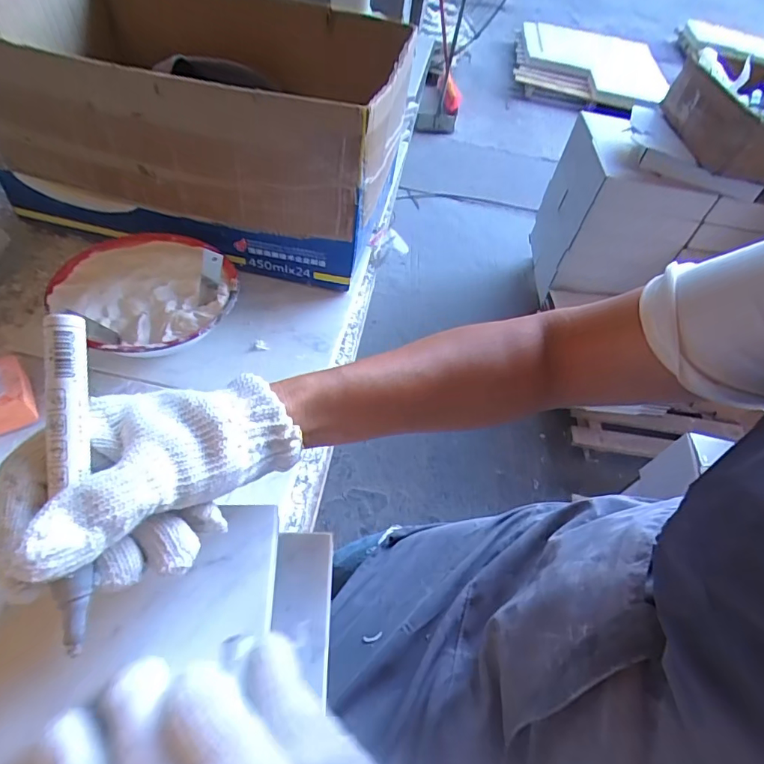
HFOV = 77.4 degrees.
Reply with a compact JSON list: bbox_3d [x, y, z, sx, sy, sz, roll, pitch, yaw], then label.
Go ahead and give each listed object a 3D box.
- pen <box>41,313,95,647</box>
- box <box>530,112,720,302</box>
[{"bbox_3d":[-0.128,0.039,0.195,0.014,0.009,0.134,-3,87,-9],"label":"pen"},{"bbox_3d":[0.716,-0.543,1.529,0.348,0.406,0.356,6,53,-4],"label":"box"}]

